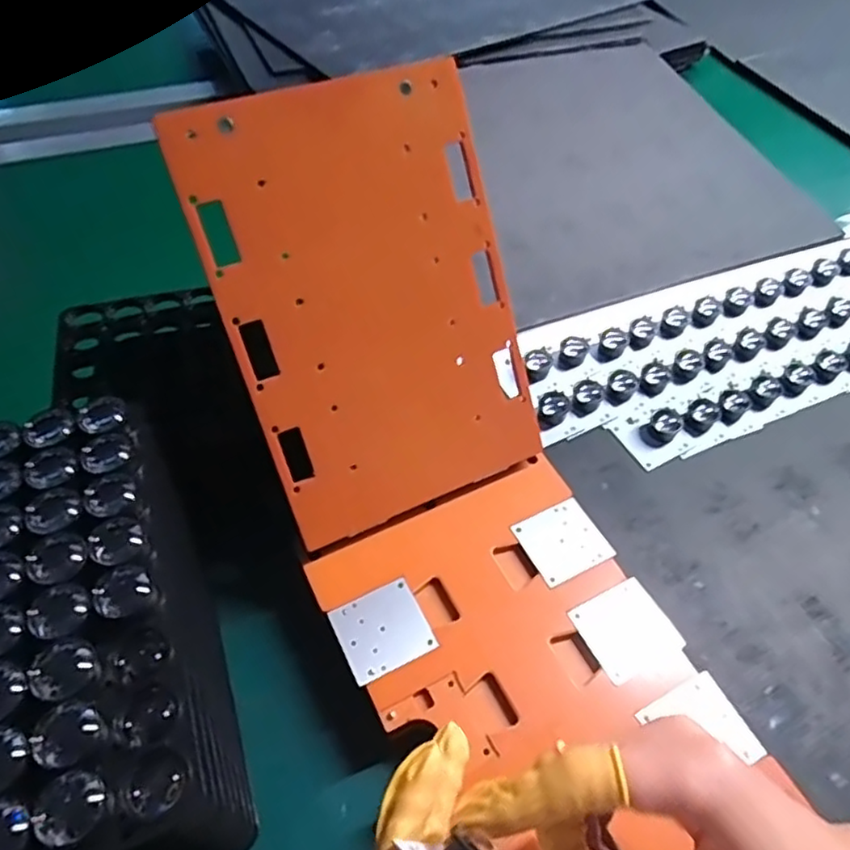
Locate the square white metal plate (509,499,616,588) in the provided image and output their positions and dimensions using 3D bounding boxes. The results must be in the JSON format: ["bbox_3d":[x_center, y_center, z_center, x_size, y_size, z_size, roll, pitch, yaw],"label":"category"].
[{"bbox_3d":[0.084,0.070,0.394,0.047,0.004,0.046,-24,54,-14],"label":"square white metal plate"}]

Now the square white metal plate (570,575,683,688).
[{"bbox_3d":[0.111,0.113,0.358,0.047,0.005,0.045,-22,56,-18],"label":"square white metal plate"}]

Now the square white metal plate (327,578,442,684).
[{"bbox_3d":[-0.023,0.111,0.353,0.048,0.004,0.044,-22,56,-18],"label":"square white metal plate"}]

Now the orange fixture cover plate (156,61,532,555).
[{"bbox_3d":[-0.025,-0.061,0.357,0.156,0.232,0.008,-22,19,-16],"label":"orange fixture cover plate"}]

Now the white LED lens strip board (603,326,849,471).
[{"bbox_3d":[0.339,-0.056,0.526,0.417,0.016,0.056,-18,55,-16],"label":"white LED lens strip board"}]

